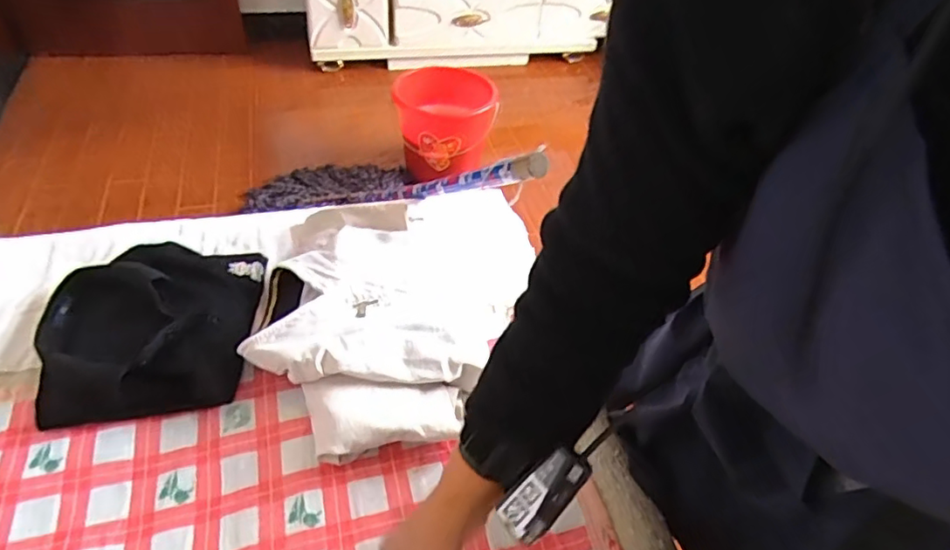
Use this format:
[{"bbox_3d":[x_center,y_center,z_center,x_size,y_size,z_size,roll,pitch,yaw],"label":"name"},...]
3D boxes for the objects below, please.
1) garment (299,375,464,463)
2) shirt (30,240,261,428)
[{"bbox_3d":[-0.104,0.168,0.663,0.177,0.058,0.087,1,45,-6],"label":"garment"},{"bbox_3d":[-0.408,0.063,0.734,0.261,0.059,0.251,-6,46,-13],"label":"shirt"}]

